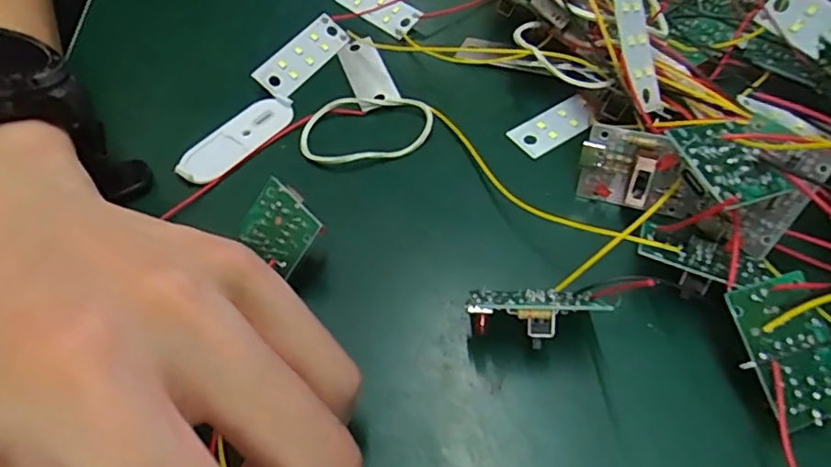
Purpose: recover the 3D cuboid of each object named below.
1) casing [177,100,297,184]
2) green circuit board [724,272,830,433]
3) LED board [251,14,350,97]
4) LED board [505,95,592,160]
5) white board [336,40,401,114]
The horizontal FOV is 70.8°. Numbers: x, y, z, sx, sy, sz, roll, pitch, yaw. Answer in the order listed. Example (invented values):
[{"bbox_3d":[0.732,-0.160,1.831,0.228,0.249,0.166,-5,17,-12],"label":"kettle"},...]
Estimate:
[{"bbox_3d":[-0.069,-0.036,0.223,0.017,0.005,0.048,36,64,25],"label":"casing"},{"bbox_3d":[0.095,0.029,0.147,0.026,0.004,0.035,-15,77,-17],"label":"green circuit board"},{"bbox_3d":[-0.047,-0.074,0.245,0.016,0.004,0.045,42,64,-6],"label":"LED board"},{"bbox_3d":[0.052,-0.041,0.218,0.034,0.004,0.015,-27,57,-16],"label":"LED board"},{"bbox_3d":[-0.021,-0.067,0.240,0.015,0.004,0.045,-18,55,-9],"label":"white board"}]

